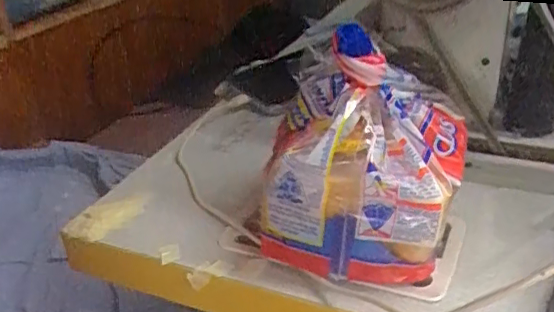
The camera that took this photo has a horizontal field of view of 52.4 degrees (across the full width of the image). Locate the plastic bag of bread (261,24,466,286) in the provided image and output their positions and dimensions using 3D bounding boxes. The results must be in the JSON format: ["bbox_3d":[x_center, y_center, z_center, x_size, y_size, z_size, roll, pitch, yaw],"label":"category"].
[{"bbox_3d":[0.052,-0.004,0.344,0.119,0.113,0.107,5,31,14],"label":"plastic bag of bread"}]

